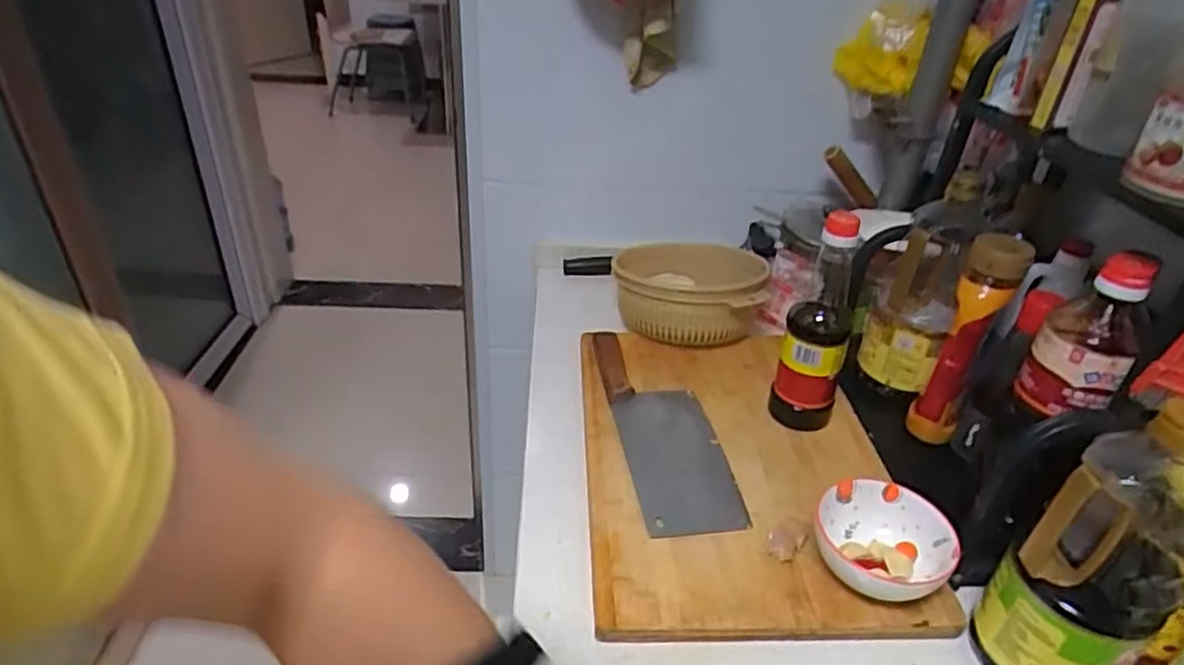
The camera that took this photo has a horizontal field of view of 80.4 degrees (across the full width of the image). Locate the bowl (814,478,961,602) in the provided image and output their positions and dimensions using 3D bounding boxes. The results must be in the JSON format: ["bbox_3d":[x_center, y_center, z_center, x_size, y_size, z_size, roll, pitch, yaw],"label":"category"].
[{"bbox_3d":[0.250,0.181,0.607,0.106,0.054,0.094,12,34,13],"label":"bowl"}]

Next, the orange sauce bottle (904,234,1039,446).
[{"bbox_3d":[0.377,0.013,0.711,0.048,0.223,0.062,24,38,28],"label":"orange sauce bottle"}]

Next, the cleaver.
[{"bbox_3d":[0.075,0.095,0.767,0.100,0.026,0.313,-4,34,-12],"label":"cleaver"}]

